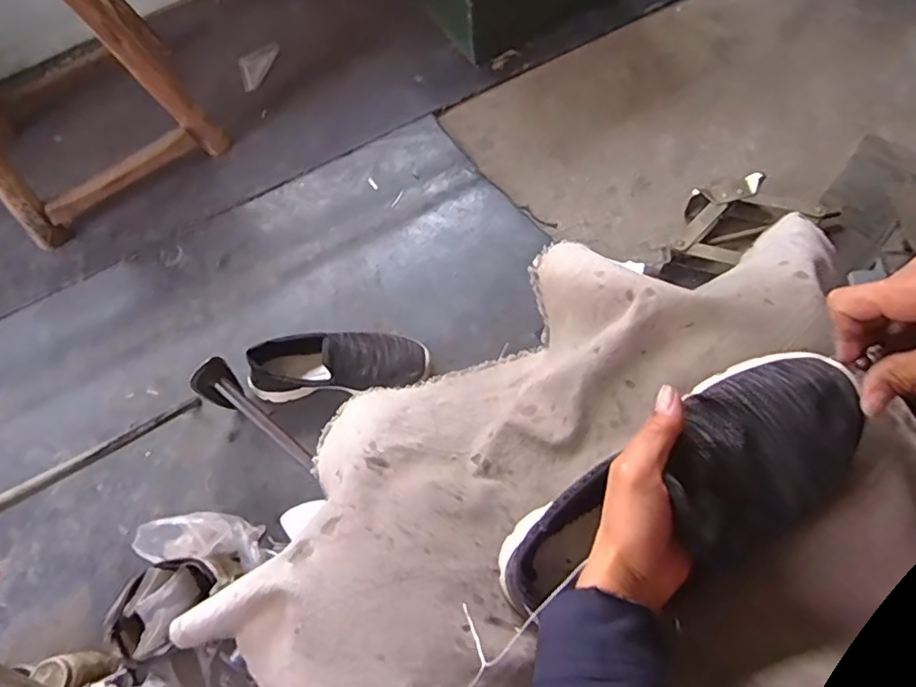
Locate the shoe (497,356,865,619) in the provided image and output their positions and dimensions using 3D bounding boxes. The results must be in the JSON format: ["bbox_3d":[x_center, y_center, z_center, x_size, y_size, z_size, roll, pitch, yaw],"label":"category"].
[{"bbox_3d":[0.128,0.100,0.383,0.256,0.073,0.095,-35,66,18],"label":"shoe"}]

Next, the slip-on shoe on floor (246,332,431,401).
[{"bbox_3d":[-0.173,0.026,0.893,0.260,0.075,0.103,1,66,4],"label":"slip-on shoe on floor"}]

